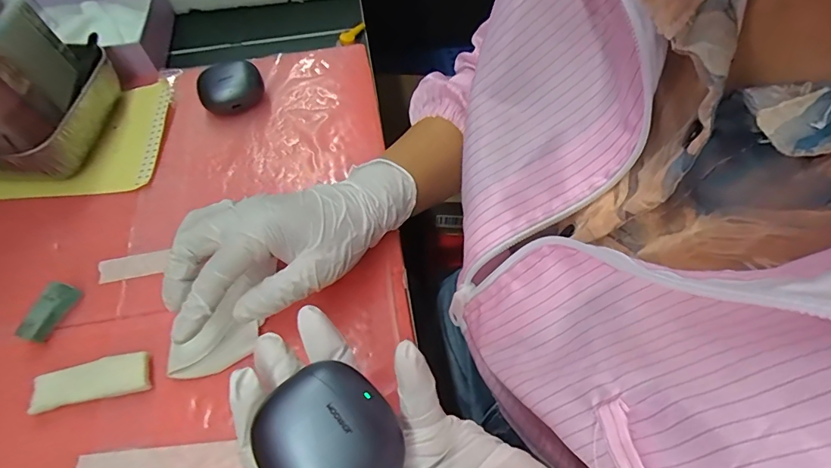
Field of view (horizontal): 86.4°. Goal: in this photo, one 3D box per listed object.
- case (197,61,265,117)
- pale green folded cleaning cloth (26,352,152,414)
[{"bbox_3d":[-0.170,-0.135,0.407,0.056,0.028,0.053,-22,61,-13],"label":"case"},{"bbox_3d":[-0.203,0.092,0.280,0.067,0.010,0.025,-10,59,-6],"label":"pale green folded cleaning cloth"}]

